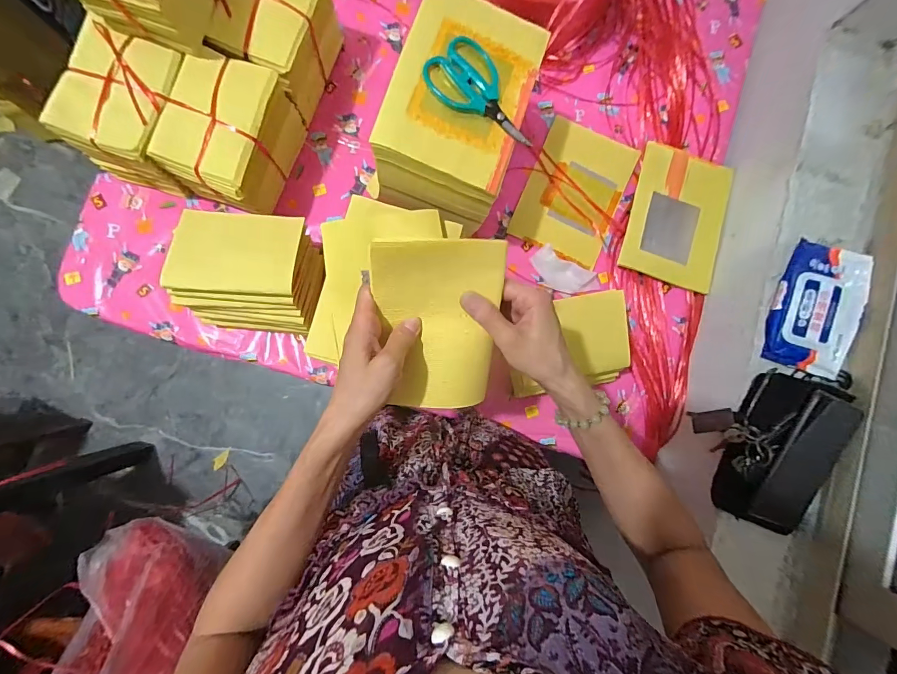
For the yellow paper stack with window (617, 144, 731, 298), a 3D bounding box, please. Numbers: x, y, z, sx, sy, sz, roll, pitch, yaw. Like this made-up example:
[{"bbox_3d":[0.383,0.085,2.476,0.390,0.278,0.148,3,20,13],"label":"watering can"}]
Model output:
[{"bbox_3d":[0.393,-0.204,0.669,0.160,0.021,0.222,17,85,-4],"label":"yellow paper stack with window"}]

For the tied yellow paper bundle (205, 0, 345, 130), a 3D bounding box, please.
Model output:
[{"bbox_3d":[-0.249,-0.444,0.588,0.109,0.141,0.164,18,85,-4],"label":"tied yellow paper bundle"}]

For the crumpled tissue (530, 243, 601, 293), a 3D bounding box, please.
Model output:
[{"bbox_3d":[0.195,-0.106,0.653,0.118,0.021,0.053,29,84,-3],"label":"crumpled tissue"}]

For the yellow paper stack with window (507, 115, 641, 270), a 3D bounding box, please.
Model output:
[{"bbox_3d":[0.218,-0.253,0.678,0.157,0.011,0.232,24,85,-3],"label":"yellow paper stack with window"}]

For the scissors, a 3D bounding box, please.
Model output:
[{"bbox_3d":[0.041,-0.287,0.473,0.082,0.011,0.147,-43,91,-6],"label":"scissors"}]

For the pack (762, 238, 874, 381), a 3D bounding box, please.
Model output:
[{"bbox_3d":[0.494,-0.042,0.526,0.095,0.033,0.174,18,85,-4],"label":"pack"}]

